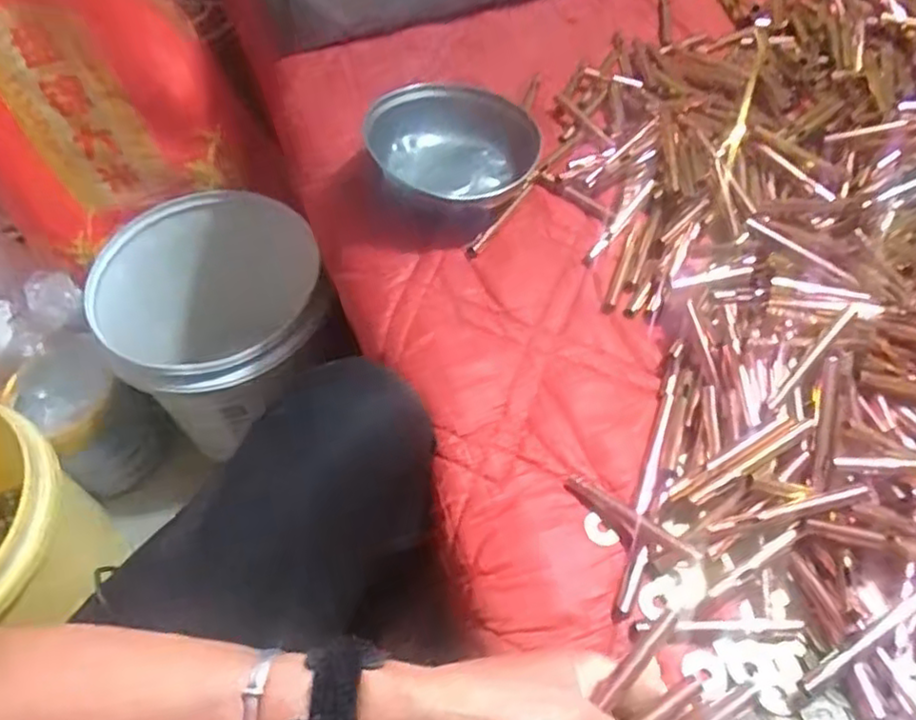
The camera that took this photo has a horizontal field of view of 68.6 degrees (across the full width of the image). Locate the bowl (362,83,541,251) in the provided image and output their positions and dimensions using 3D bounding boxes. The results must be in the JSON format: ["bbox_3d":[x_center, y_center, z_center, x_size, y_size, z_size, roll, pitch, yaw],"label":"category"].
[{"bbox_3d":[0.001,-0.167,0.559,0.139,0.047,0.155,-14,57,-6],"label":"bowl"}]

